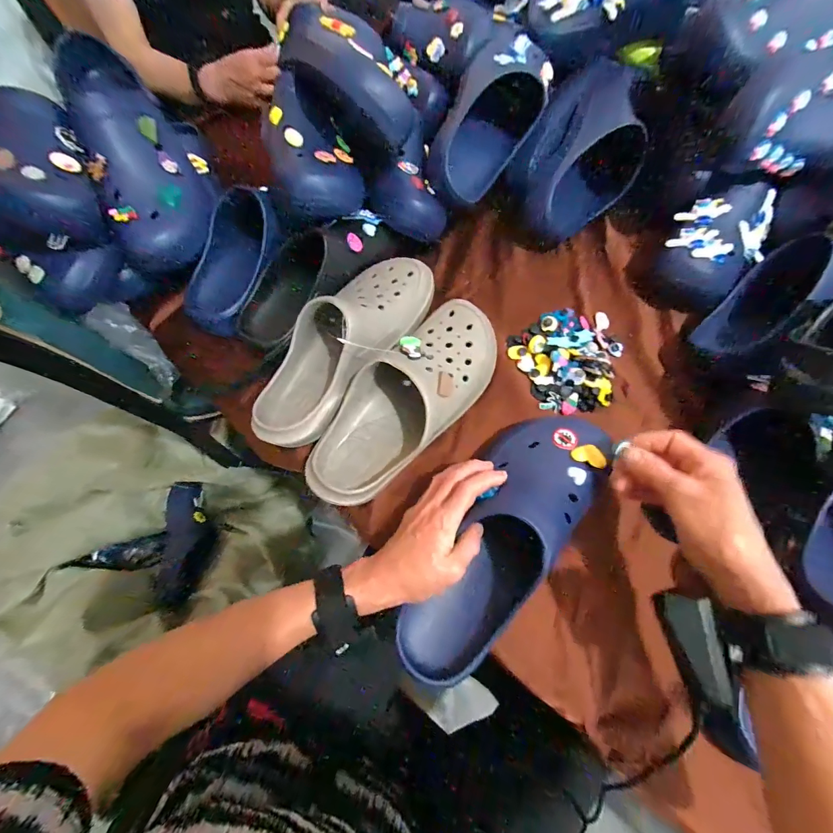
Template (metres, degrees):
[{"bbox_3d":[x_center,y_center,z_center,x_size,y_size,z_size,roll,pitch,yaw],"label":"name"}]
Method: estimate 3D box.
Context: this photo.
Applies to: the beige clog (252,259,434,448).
[{"bbox_3d":[-0.083,-0.088,0.458,0.104,0.114,0.271,27,69,12],"label":"beige clog"}]

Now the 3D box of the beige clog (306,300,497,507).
[{"bbox_3d":[-0.010,-0.025,0.426,0.116,0.080,0.287,37,71,15],"label":"beige clog"}]

